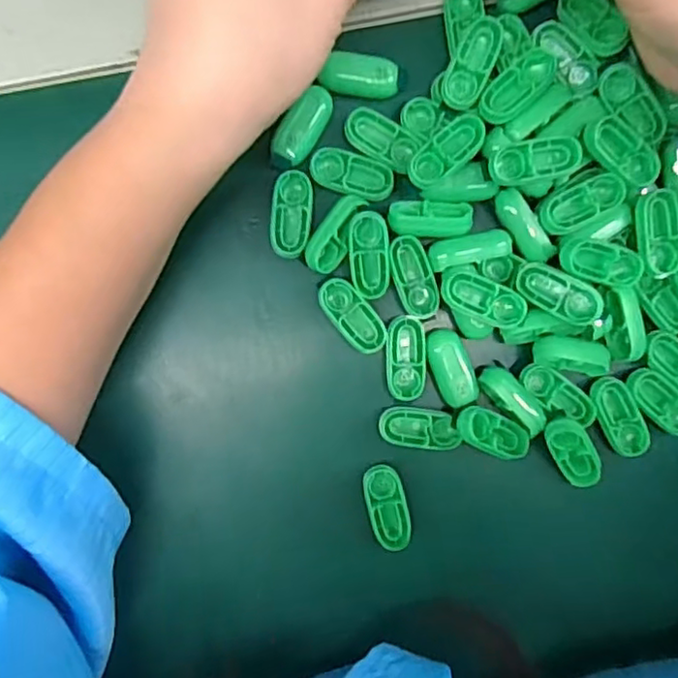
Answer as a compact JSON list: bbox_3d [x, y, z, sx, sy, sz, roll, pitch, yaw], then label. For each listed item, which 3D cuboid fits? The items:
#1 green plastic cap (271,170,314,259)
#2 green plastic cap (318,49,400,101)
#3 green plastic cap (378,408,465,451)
[{"bbox_3d":[-0.019,-0.050,0.255,0.016,0.005,0.034,4,90,-2],"label":"green plastic cap"},{"bbox_3d":[0.009,-0.105,0.251,0.030,0.005,0.014,10,90,-2],"label":"green plastic cap"},{"bbox_3d":[0.034,0.037,0.259,0.034,0.013,0.016,4,90,-2],"label":"green plastic cap"}]

